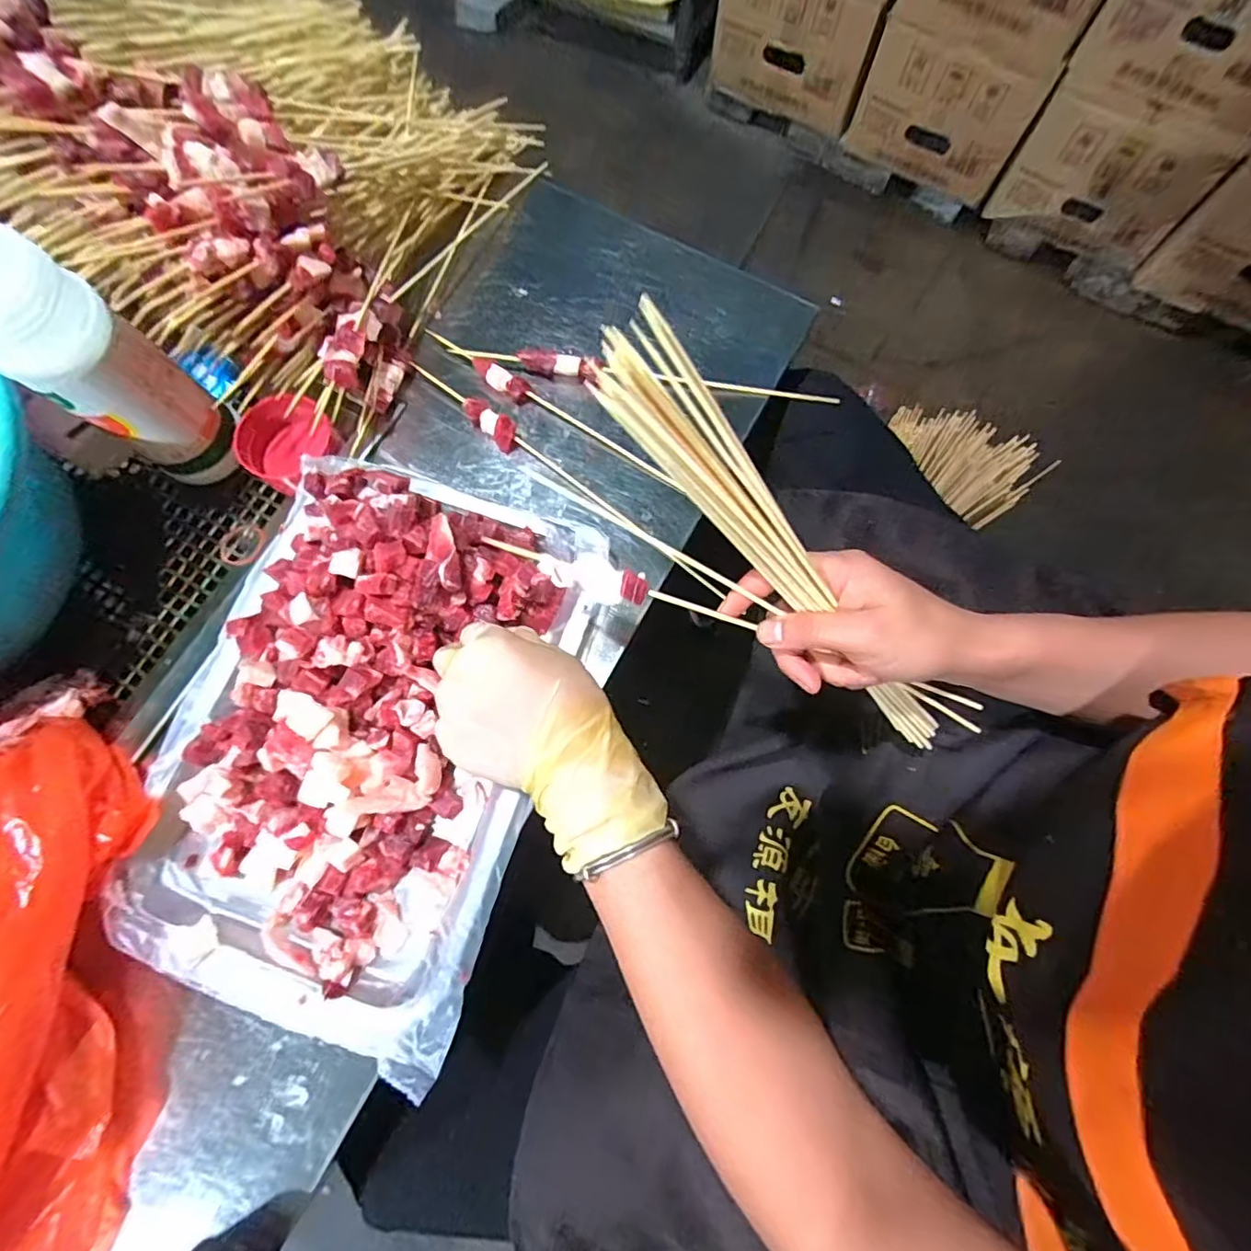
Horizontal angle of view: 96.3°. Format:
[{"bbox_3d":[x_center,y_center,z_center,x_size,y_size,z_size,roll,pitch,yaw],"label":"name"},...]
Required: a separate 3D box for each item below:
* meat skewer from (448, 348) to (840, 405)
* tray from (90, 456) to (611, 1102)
[{"bbox_3d":[0.014,-0.184,0.409,0.280,0.018,0.026,11,76,2],"label":"meat skewer"},{"bbox_3d":[-0.154,0.052,0.327,0.210,0.055,0.314,17,77,3],"label":"tray"}]

